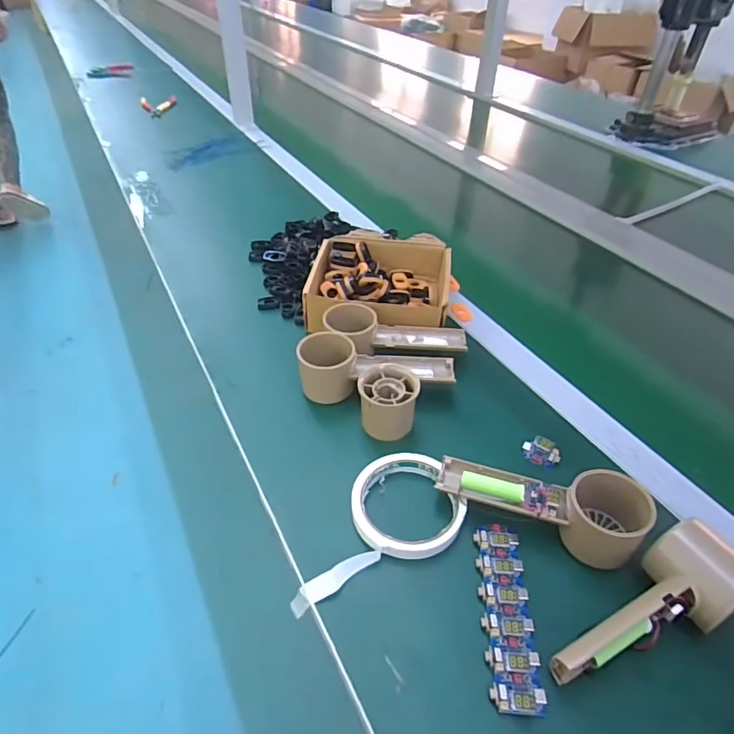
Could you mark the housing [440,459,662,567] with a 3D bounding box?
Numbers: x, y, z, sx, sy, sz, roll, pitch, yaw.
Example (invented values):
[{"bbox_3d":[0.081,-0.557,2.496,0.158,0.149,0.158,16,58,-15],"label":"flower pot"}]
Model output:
[{"bbox_3d":[0.140,0.102,0.404,0.159,0.056,0.056,20,45,18],"label":"housing"}]

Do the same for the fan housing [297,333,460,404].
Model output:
[{"bbox_3d":[0.010,0.003,0.510,0.158,0.058,0.044,3,42,0],"label":"fan housing"}]

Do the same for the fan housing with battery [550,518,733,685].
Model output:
[{"bbox_3d":[0.195,0.166,0.338,0.156,0.059,0.059,-19,47,-22],"label":"fan housing with battery"}]

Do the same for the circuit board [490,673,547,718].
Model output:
[{"bbox_3d":[0.096,0.206,0.312,0.033,0.010,0.023,5,42,3],"label":"circuit board"}]

